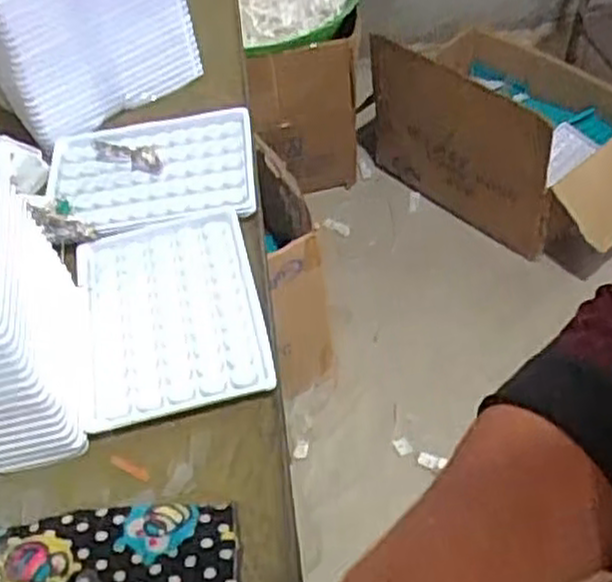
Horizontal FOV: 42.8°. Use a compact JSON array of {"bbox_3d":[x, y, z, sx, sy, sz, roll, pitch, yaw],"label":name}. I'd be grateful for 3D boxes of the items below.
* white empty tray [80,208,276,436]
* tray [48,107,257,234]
[{"bbox_3d":[-0.073,0.008,0.417,0.092,0.009,0.128,-14,49,-4],"label":"white empty tray"},{"bbox_3d":[-0.098,-0.076,0.491,0.129,0.015,0.094,-9,49,0],"label":"tray"}]

